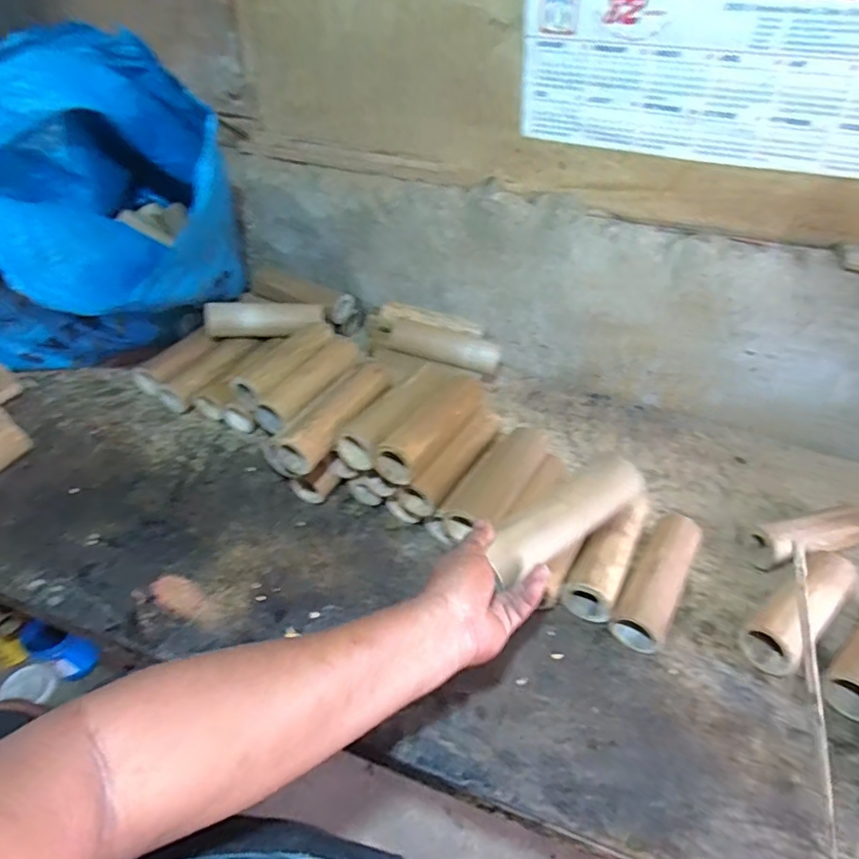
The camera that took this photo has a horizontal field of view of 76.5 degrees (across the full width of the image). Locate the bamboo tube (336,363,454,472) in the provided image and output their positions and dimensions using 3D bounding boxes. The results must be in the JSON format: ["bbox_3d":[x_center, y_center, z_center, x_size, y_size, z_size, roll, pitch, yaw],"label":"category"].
[{"bbox_3d":[-0.040,-0.019,0.699,0.057,0.049,0.179,23,45,21],"label":"bamboo tube"}]

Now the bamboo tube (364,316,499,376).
[{"bbox_3d":[-0.005,-0.146,0.913,0.251,0.065,0.074,13,42,11],"label":"bamboo tube"}]

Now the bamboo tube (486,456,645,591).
[{"bbox_3d":[0.132,0.083,0.531,0.173,0.041,0.043,-31,50,-16],"label":"bamboo tube"}]

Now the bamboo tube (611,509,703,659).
[{"bbox_3d":[0.266,0.175,0.634,0.054,0.055,0.181,27,46,25],"label":"bamboo tube"}]

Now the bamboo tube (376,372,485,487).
[{"bbox_3d":[0.006,-0.008,0.671,0.052,0.045,0.180,24,45,22],"label":"bamboo tube"}]

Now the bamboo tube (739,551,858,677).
[{"bbox_3d":[0.424,0.203,0.618,0.191,0.063,0.055,-26,49,-30],"label":"bamboo tube"}]

